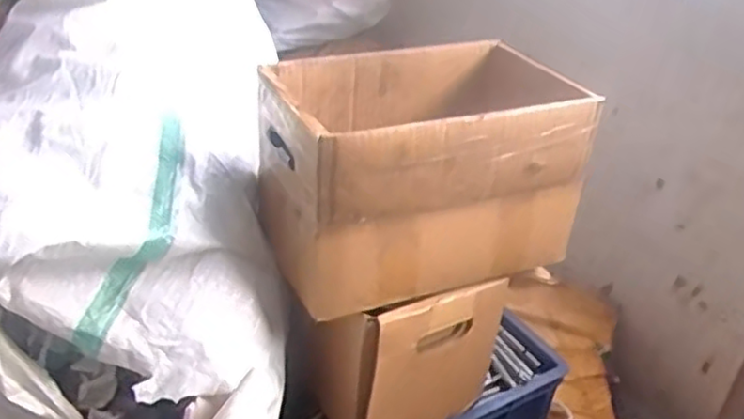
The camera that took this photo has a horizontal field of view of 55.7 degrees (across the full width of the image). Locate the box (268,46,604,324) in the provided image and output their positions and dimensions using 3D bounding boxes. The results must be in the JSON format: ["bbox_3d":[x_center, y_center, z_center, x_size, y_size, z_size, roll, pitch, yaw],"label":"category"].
[{"bbox_3d":[0.057,-0.045,0.764,0.324,0.195,0.192,-9,34,-23],"label":"box"}]

